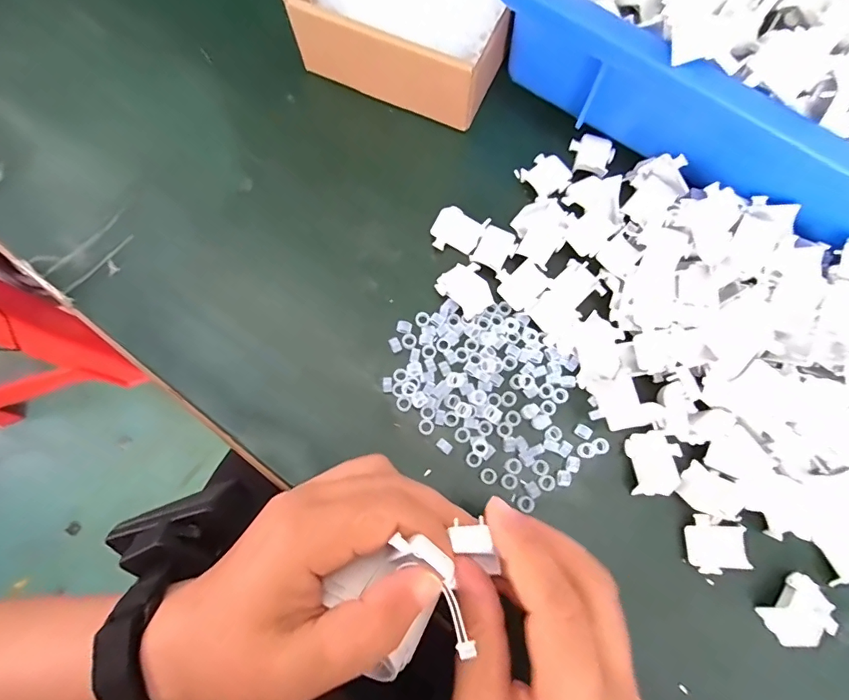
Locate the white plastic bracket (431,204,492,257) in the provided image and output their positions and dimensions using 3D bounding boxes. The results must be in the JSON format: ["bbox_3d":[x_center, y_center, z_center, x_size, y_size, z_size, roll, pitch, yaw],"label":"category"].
[{"bbox_3d":[0.021,-0.077,0.295,0.032,0.009,0.029,28,79,6],"label":"white plastic bracket"}]

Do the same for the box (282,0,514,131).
[{"bbox_3d":[0.001,-0.256,0.317,0.135,0.052,0.188,22,79,5],"label":"box"}]

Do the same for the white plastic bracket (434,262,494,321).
[{"bbox_3d":[0.026,-0.038,0.286,0.028,0.004,0.033,-35,80,-7],"label":"white plastic bracket"}]

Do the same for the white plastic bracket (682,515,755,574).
[{"bbox_3d":[0.158,0.105,0.250,0.027,0.012,0.029,-3,78,0],"label":"white plastic bracket"}]

